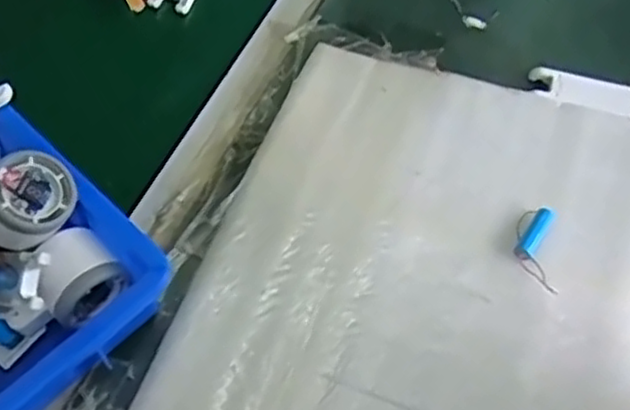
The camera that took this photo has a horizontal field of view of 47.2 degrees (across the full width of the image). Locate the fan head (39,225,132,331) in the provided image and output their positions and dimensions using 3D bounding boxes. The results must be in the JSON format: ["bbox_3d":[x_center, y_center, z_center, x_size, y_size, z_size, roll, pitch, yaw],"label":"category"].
[{"bbox_3d":[-0.170,0.054,0.522,0.049,0.062,0.057,41,65,20],"label":"fan head"}]

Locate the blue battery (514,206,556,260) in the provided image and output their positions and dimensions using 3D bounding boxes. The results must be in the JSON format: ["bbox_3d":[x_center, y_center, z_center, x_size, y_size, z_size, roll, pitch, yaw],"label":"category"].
[{"bbox_3d":[0.180,0.019,0.584,0.015,0.013,0.056,31,62,16],"label":"blue battery"}]

